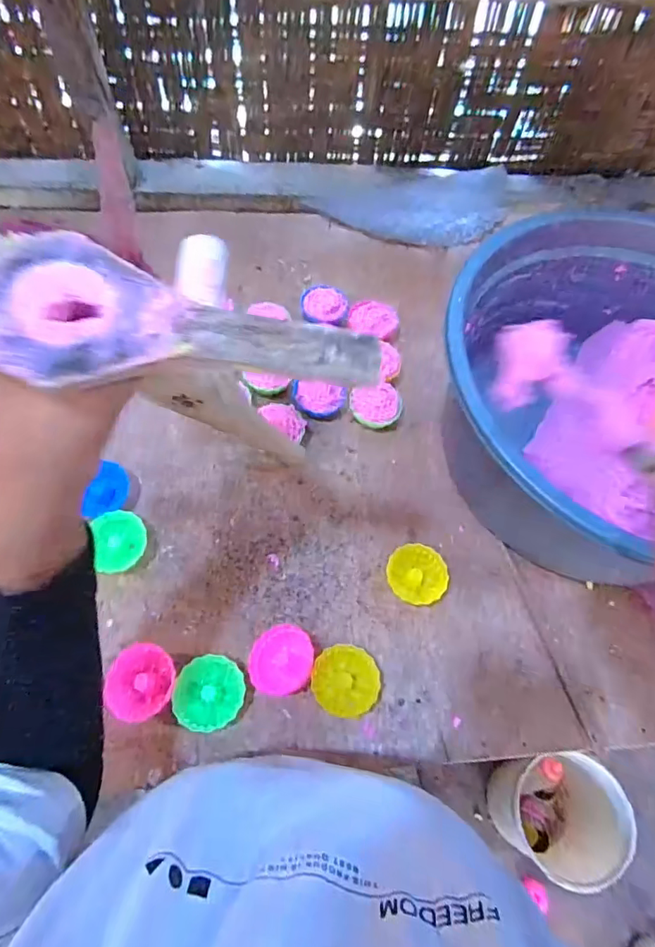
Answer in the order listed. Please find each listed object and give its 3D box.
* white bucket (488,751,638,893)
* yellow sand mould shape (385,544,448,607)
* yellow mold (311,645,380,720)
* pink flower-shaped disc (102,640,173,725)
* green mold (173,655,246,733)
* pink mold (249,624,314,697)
[{"bbox_3d":[0.481,0.736,1.105,0.237,0.255,0.230,2,63,-3],"label":"white bucket"},{"bbox_3d":[0.094,0.106,0.536,0.061,0.025,0.056,27,64,10],"label":"yellow sand mould shape"},{"bbox_3d":[0.017,0.193,0.480,0.060,0.025,0.061,2,63,-3],"label":"yellow mold"},{"bbox_3d":[-0.166,0.187,0.462,0.058,0.026,0.063,2,63,-3],"label":"pink flower-shaped disc"},{"bbox_3d":[-0.105,0.198,0.463,0.058,0.027,0.060,4,63,-2],"label":"green mold"},{"bbox_3d":[-0.043,0.175,0.481,0.056,0.030,0.061,2,63,-3],"label":"pink mold"}]

